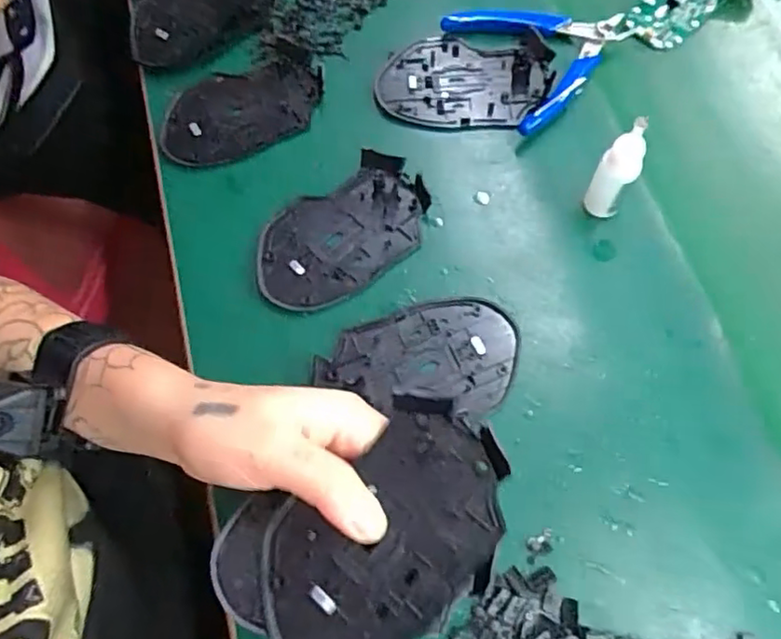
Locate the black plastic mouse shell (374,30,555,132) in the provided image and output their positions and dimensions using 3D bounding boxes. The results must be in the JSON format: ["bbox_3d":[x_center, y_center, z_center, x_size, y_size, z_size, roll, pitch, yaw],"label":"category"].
[{"bbox_3d":[0.050,-0.163,0.431,0.115,0.008,0.077,2,68,4],"label":"black plastic mouse shell"}]

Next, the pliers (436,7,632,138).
[{"bbox_3d":[0.090,-0.193,0.438,0.107,0.016,0.124,37,74,16],"label":"pliers"}]

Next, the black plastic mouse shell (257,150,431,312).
[{"bbox_3d":[-0.030,-0.054,0.390,0.115,0.010,0.070,-36,71,-11],"label":"black plastic mouse shell"}]

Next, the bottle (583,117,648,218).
[{"bbox_3d":[0.129,-0.082,0.360,0.021,0.076,0.016,28,72,13],"label":"bottle"}]

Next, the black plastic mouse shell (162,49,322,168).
[{"bbox_3d":[-0.101,-0.144,0.434,0.113,0.007,0.068,-22,69,-6],"label":"black plastic mouse shell"}]

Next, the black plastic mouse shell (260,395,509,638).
[{"bbox_3d":[-0.001,0.089,0.254,0.110,0.016,0.074,-40,72,-12],"label":"black plastic mouse shell"}]

